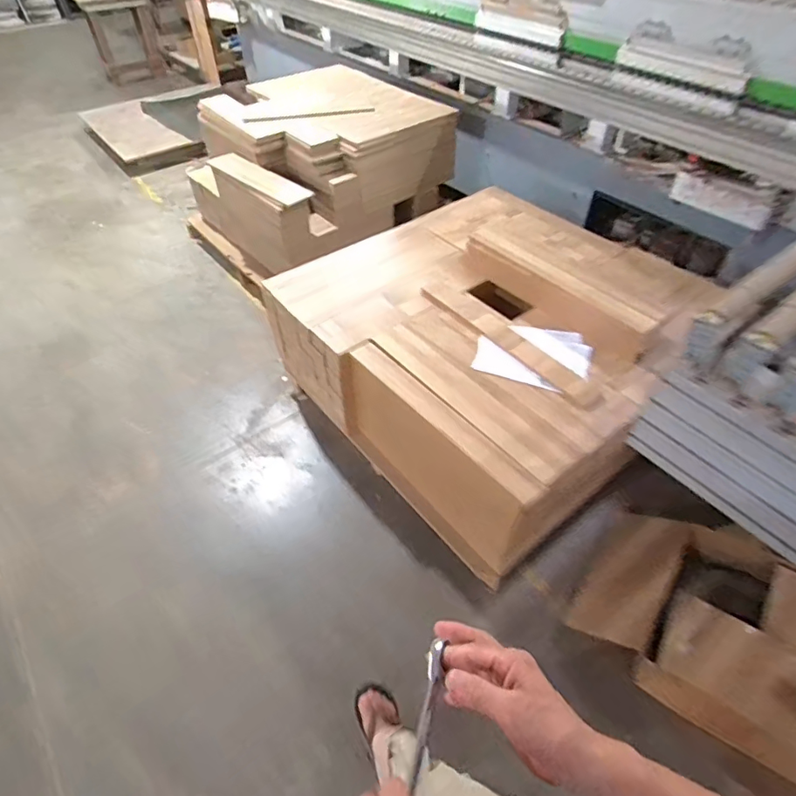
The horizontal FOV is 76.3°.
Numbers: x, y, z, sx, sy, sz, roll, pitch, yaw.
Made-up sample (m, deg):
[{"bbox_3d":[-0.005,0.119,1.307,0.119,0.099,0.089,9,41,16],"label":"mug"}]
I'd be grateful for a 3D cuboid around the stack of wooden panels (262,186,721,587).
[{"bbox_3d":[0.347,-0.232,1.783,1.166,0.500,1.168,-33,55,-27],"label":"stack of wooden panels"}]

